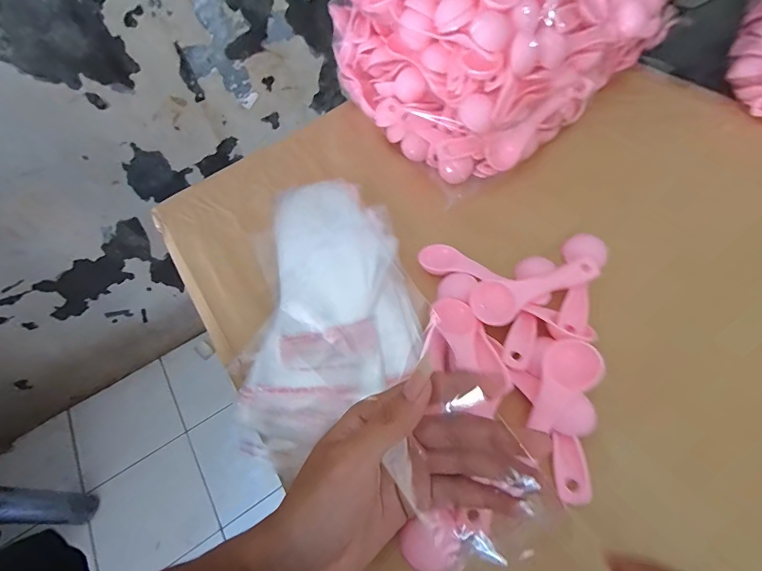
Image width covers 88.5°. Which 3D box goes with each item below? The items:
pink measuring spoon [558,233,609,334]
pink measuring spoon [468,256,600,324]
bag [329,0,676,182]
[{"bbox_3d":[0.167,-0.004,0.322,0.031,0.013,0.098,12,58,14],"label":"pink measuring spoon"},{"bbox_3d":[0.123,-0.001,0.315,0.111,0.015,0.034,-25,57,-11],"label":"pink measuring spoon"},{"bbox_3d":[0.142,-0.326,0.446,0.385,0.166,0.281,-38,60,-18],"label":"bag"}]

